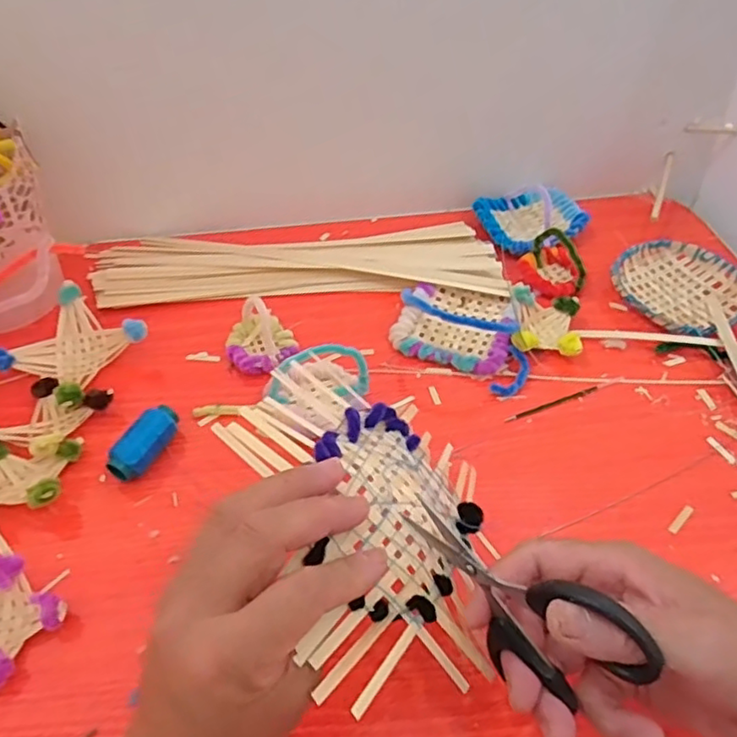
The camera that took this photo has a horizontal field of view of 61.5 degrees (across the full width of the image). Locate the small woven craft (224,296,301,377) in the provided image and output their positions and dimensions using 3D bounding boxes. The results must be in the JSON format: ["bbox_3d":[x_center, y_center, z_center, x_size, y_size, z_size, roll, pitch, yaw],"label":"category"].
[{"bbox_3d":[-0.085,-0.026,0.484,0.053,0.035,0.055,-13,50,-12],"label":"small woven craft"}]

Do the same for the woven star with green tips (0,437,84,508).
[{"bbox_3d":[-0.225,0.070,0.402,0.060,0.029,0.055,-6,49,-6],"label":"woven star with green tips"}]

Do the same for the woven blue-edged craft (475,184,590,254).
[{"bbox_3d":[0.159,-0.154,0.597,0.106,0.031,0.082,-25,53,-21],"label":"woven blue-edged craft"}]

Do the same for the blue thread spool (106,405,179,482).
[{"bbox_3d":[-0.150,0.053,0.422,0.026,0.026,0.057,23,52,19],"label":"blue thread spool"}]

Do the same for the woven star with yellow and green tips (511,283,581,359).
[{"bbox_3d":[0.143,-0.036,0.498,0.053,0.029,0.059,6,49,4],"label":"woven star with yellow and green tips"}]

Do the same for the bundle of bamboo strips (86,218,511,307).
[{"bbox_3d":[-0.062,-0.100,0.561,0.356,0.013,0.102,-1,49,-2],"label":"bundle of bamboo strips"}]

